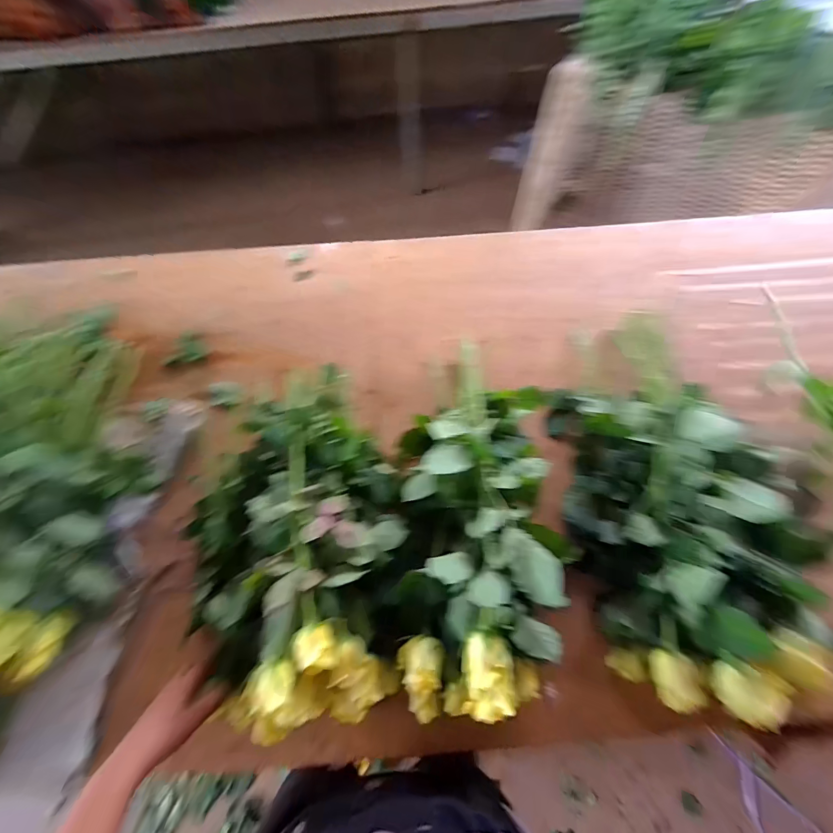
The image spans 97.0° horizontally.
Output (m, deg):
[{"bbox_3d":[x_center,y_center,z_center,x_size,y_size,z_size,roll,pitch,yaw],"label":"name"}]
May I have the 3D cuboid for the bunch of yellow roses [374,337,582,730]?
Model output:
[{"bbox_3d":[0.083,0.115,0.492,0.202,0.124,0.482,7,63,5],"label":"bunch of yellow roses"}]

